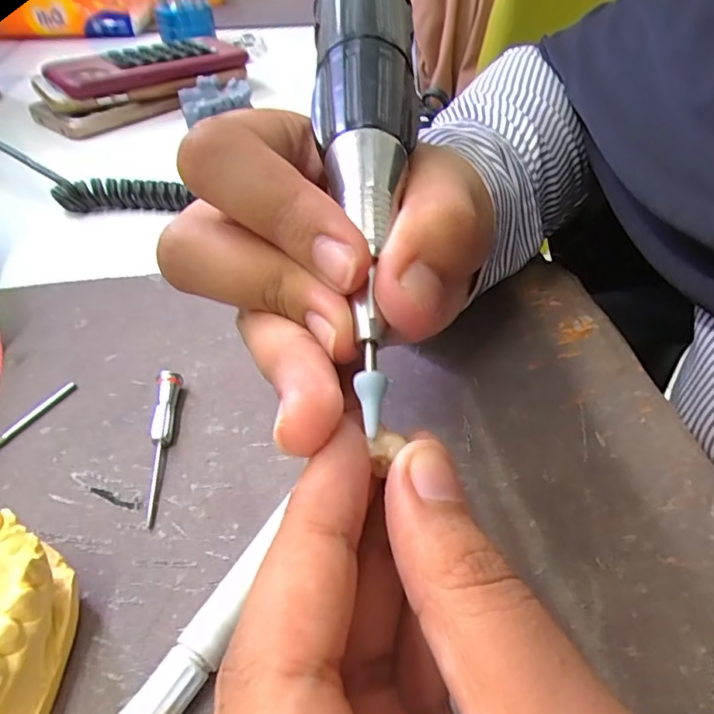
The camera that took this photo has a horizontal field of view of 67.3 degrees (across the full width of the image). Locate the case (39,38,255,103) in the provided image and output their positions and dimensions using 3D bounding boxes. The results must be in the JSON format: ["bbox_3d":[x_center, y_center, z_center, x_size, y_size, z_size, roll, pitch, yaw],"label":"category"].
[{"bbox_3d":[-0.170,-0.243,0.438,0.154,0.016,0.083,-32,51,-30],"label":"case"}]

